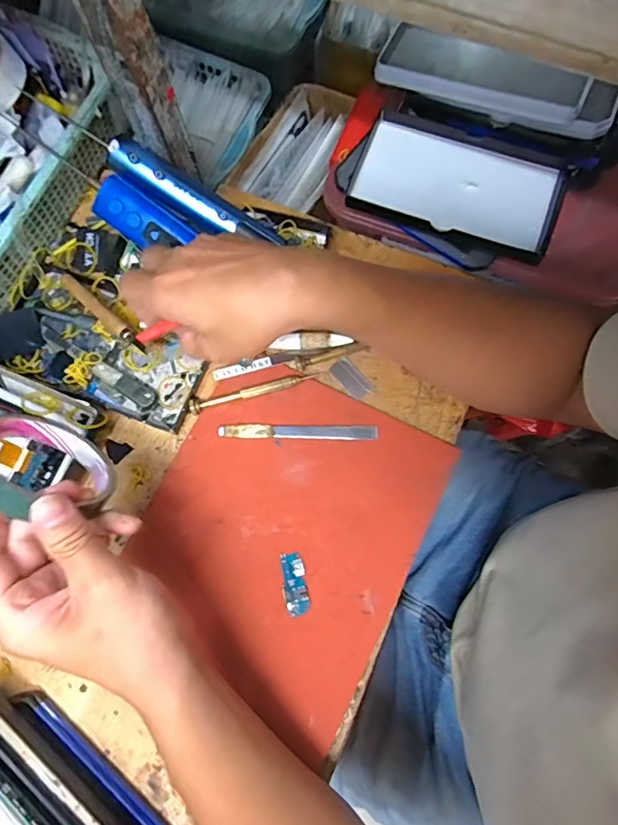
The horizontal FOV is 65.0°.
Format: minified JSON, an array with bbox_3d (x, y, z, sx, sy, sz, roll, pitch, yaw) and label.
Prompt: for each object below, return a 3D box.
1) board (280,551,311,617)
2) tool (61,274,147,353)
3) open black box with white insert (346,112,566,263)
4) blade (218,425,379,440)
[{"bbox_3d":[-0.011,0.129,0.365,0.020,0.004,0.044,-9,77,-1],"label":"board"},{"bbox_3d":[-0.171,-0.083,0.398,0.122,0.008,0.012,39,80,26],"label":"tool"},{"bbox_3d":[0.136,-0.208,0.451,0.179,0.020,0.104,21,77,7],"label":"open black box with white insert"},{"bbox_3d":[-0.009,0.016,0.393,0.127,0.004,0.012,0,77,1],"label":"blade"}]

